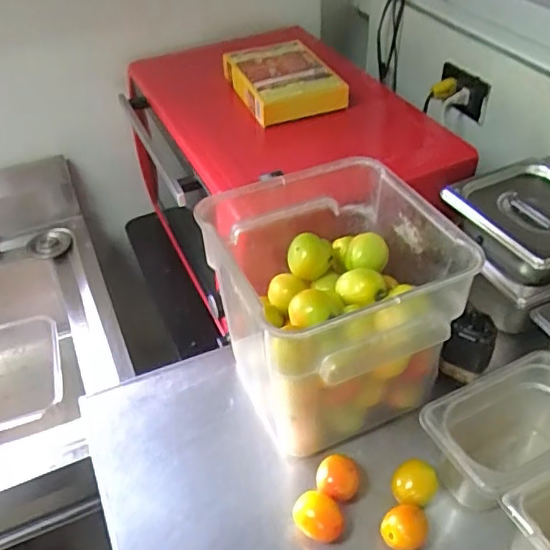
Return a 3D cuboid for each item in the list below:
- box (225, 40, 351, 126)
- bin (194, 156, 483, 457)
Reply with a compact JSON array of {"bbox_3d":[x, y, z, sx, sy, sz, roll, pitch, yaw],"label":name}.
[{"bbox_3d":[0.016,-0.308,0.910,0.142,0.051,0.191,-17,44,-14],"label":"box"},{"bbox_3d":[0.060,0.033,0.618,0.212,0.205,0.228,-19,45,-16],"label":"bin"}]

